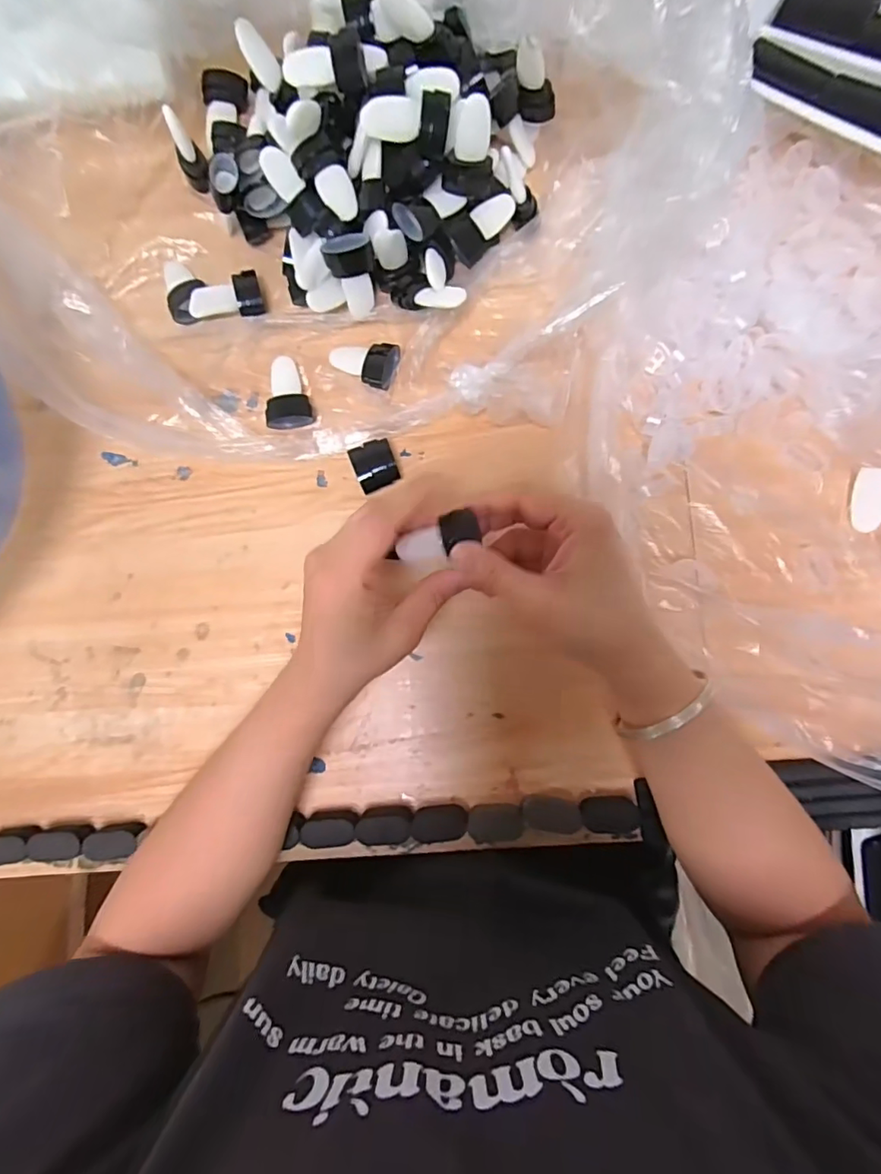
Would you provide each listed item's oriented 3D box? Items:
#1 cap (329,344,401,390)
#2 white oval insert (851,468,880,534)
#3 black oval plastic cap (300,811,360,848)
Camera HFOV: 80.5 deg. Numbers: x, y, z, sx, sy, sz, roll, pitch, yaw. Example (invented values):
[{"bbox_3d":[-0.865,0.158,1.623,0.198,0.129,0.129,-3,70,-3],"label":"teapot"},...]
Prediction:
[{"bbox_3d":[-0.056,-0.165,0.376,0.049,0.015,0.033,21,89,4],"label":"cap"},{"bbox_3d":[0.297,-0.060,0.356,0.024,0.004,0.043,8,96,22],"label":"white oval insert"},{"bbox_3d":[-0.073,0.163,0.354,0.038,0.022,0.019,-8,87,3],"label":"black oval plastic cap"}]

